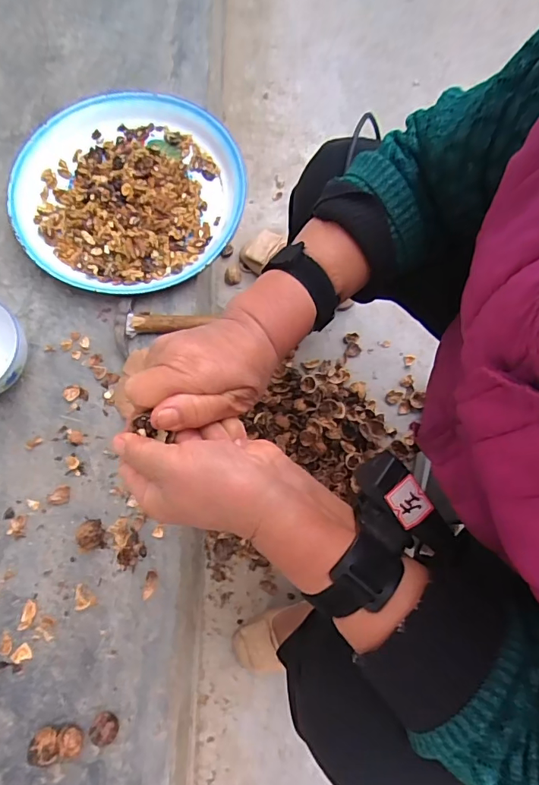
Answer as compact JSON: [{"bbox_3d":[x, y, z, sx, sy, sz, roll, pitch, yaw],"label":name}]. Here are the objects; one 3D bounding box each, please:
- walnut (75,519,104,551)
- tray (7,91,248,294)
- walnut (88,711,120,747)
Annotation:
[{"bbox_3d":[-0.225,0.181,0.590,0.030,0.033,0.034,-16,76,-2],"label":"walnut"},{"bbox_3d":[-0.210,-0.314,0.713,0.334,0.046,0.340,9,76,4],"label":"tray"},{"bbox_3d":[-0.191,0.392,0.538,0.030,0.029,0.036,27,78,8],"label":"walnut"}]

